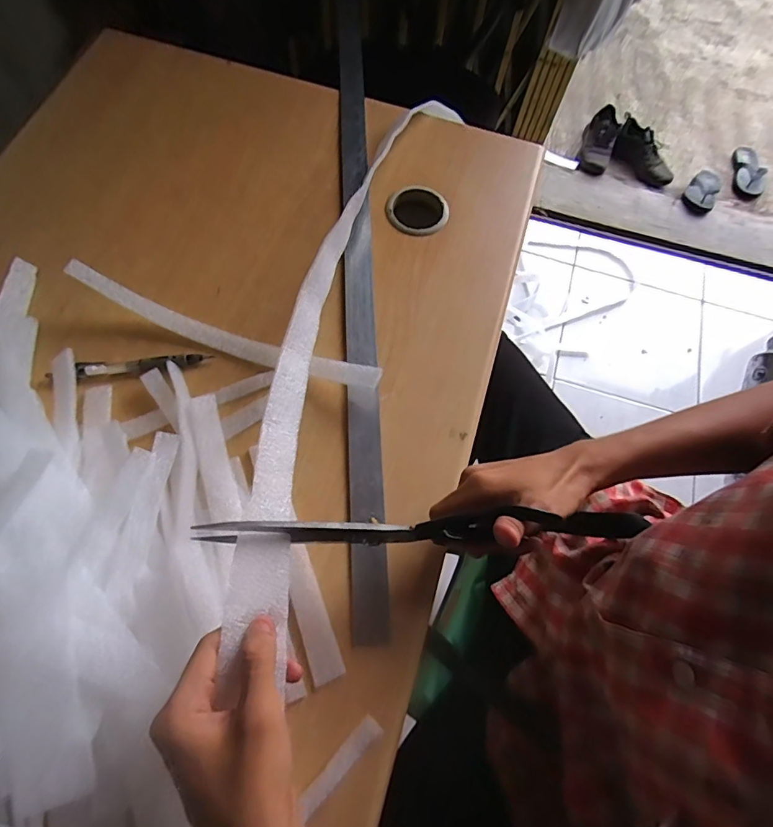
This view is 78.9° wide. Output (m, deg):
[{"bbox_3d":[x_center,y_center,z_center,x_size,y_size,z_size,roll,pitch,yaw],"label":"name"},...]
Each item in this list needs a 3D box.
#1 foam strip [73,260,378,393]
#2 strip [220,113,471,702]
[{"bbox_3d":[-0.144,-0.074,0.426,0.286,0.047,0.021,19,69,2],"label":"foam strip"},{"bbox_3d":[-0.030,-0.104,0.412,0.080,0.031,0.596,11,62,2],"label":"strip"}]

